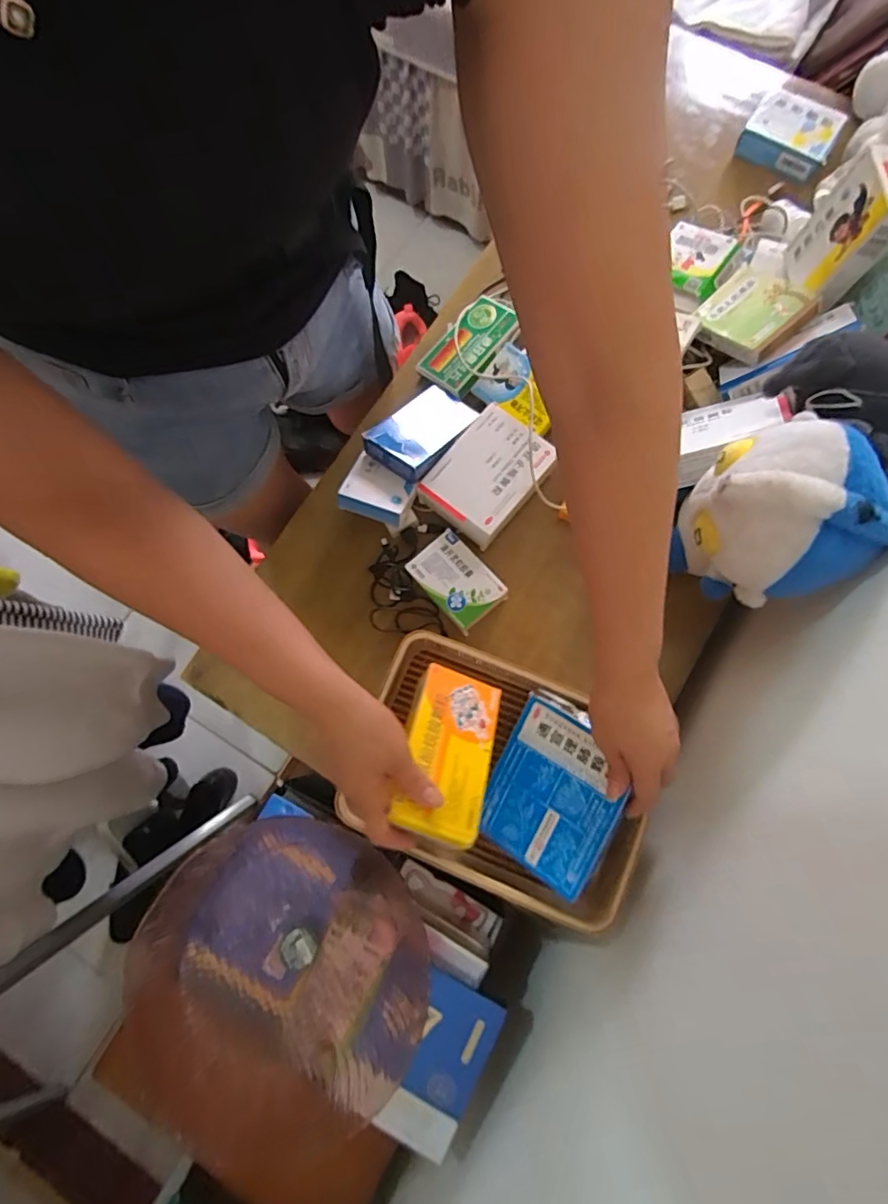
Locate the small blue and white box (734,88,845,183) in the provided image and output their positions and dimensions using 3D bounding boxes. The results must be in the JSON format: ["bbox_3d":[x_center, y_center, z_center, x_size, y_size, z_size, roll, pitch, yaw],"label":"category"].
[{"bbox_3d":[0.474,-0.639,0.741,0.113,0.044,0.096,34,79,7],"label":"small blue and white box"}]

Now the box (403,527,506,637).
[{"bbox_3d":[0.014,-0.023,0.626,0.070,0.033,0.104,-40,81,-9],"label":"box"}]

